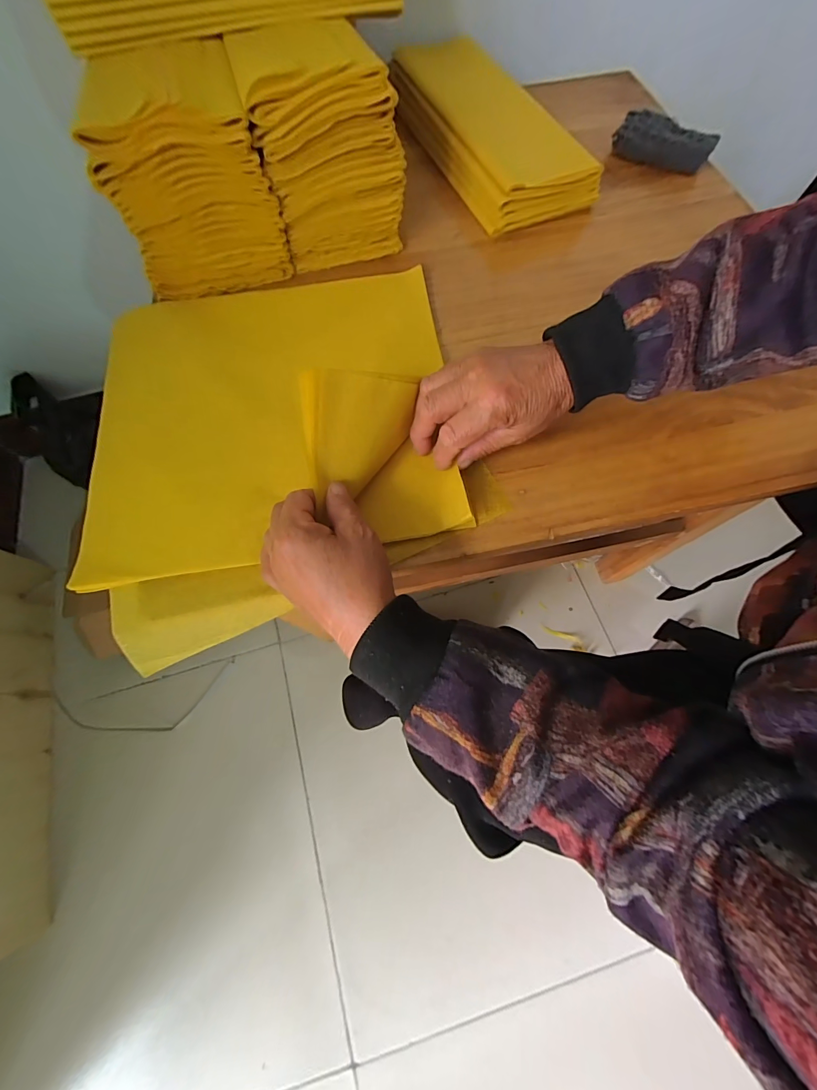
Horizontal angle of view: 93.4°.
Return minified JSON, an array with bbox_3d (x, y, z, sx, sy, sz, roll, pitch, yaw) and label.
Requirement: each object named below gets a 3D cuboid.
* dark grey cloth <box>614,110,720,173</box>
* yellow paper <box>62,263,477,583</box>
[{"bbox_3d":[0.304,-0.480,0.462,0.110,0.033,0.036,27,72,11],"label":"dark grey cloth"},{"bbox_3d":[-0.119,-0.139,0.317,0.301,0.077,0.297,-7,70,-2],"label":"yellow paper"}]

